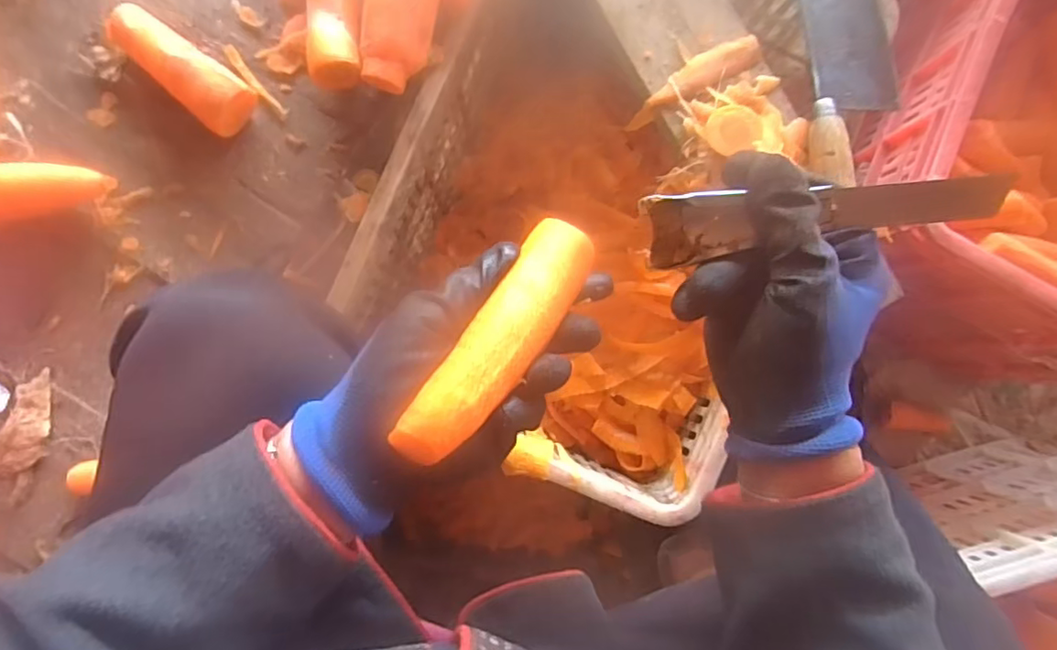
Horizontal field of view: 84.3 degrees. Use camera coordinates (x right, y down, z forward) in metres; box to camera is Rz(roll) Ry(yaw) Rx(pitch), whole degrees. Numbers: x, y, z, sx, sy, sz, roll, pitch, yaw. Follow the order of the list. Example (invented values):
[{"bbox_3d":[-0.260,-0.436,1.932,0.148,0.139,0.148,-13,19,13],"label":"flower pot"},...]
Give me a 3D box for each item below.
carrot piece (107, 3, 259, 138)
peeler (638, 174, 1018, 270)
[{"bbox_3d":[-0.272,-0.199,0.454,0.128,0.043,0.045,38,86,0],"label":"carrot piece"},{"bbox_3d":[0.140,-0.053,0.287,0.160,0.015,0.033,-5,87,8],"label":"peeler"}]

